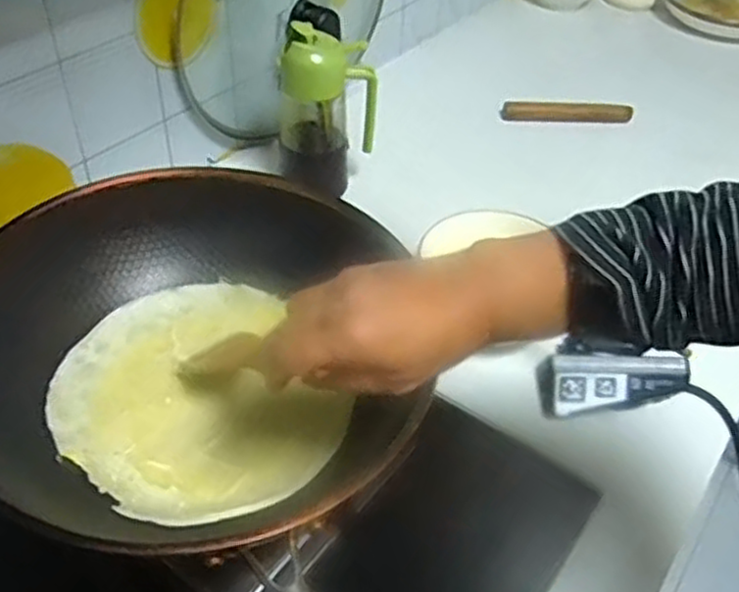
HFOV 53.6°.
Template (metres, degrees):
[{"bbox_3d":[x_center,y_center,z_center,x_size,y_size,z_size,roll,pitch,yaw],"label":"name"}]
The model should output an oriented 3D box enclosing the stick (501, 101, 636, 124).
[{"bbox_3d":[0.258,-0.237,0.954,0.167,0.026,0.018,4,44,-1],"label":"stick"}]

